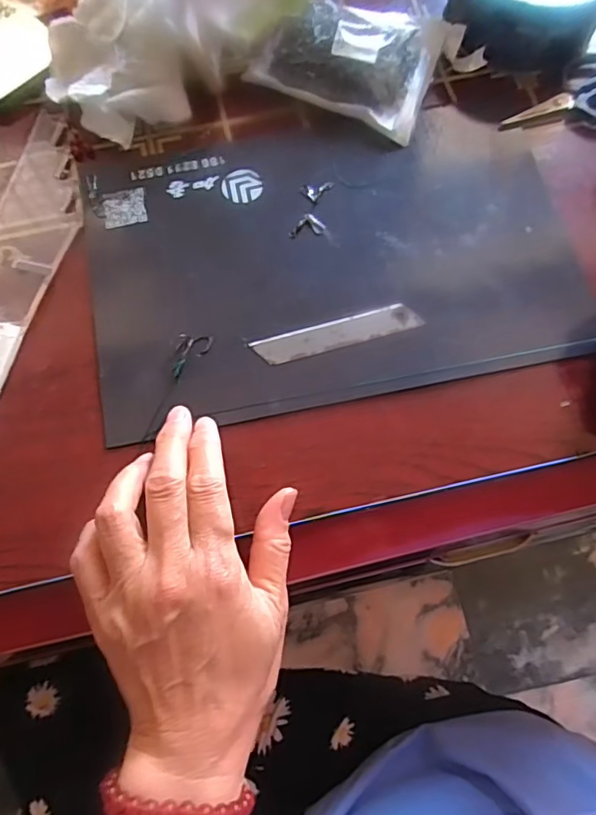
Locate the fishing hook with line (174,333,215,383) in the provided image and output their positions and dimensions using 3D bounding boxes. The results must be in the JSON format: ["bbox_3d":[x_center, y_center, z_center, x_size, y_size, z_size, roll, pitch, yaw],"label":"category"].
[{"bbox_3d":[-0.064,-0.031,0.333,0.022,0.005,0.031,1,71,1],"label":"fishing hook with line"}]

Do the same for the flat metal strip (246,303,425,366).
[{"bbox_3d":[0.024,-0.046,0.337,0.102,0.004,0.019,-15,71,-4],"label":"flat metal strip"}]

